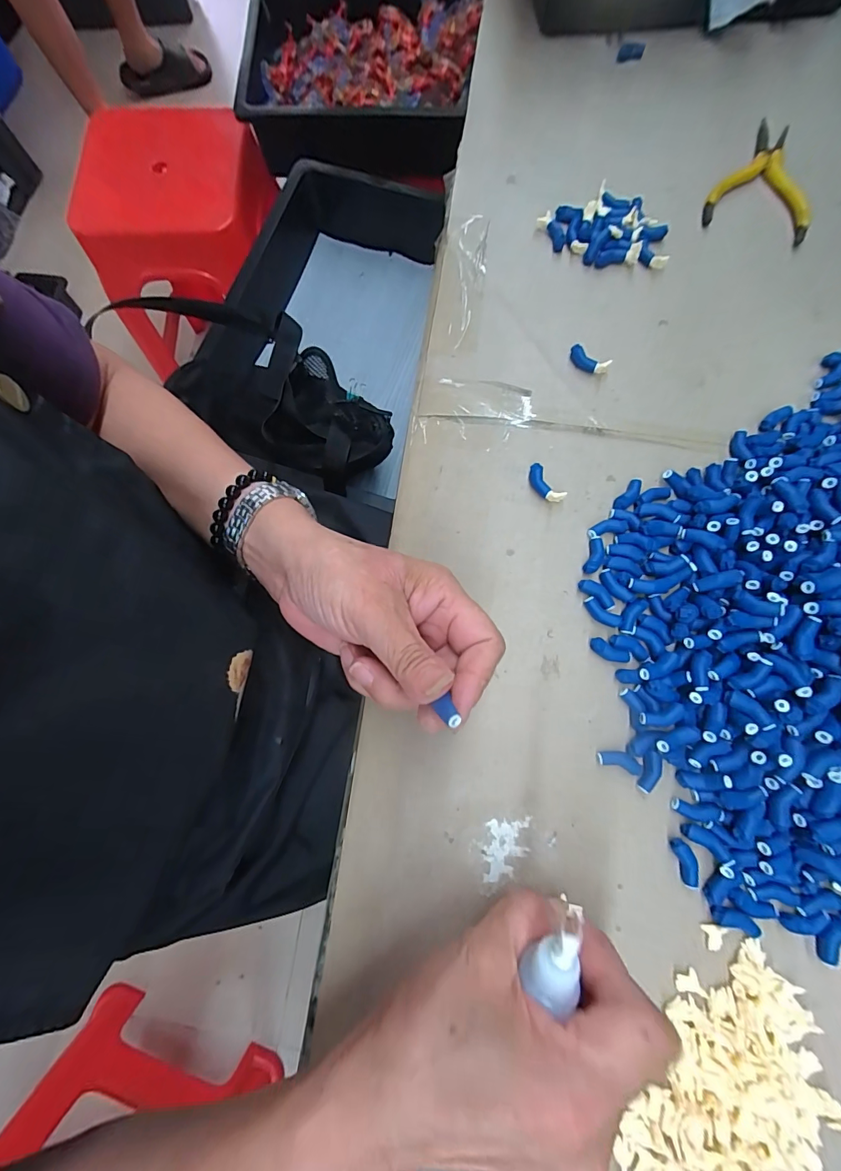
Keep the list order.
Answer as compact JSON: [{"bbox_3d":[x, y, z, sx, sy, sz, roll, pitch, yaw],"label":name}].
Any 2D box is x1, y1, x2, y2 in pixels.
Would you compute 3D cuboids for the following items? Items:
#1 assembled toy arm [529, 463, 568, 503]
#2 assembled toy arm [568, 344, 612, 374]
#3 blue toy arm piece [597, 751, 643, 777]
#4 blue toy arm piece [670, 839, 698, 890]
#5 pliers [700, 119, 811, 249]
[{"bbox_3d":[0.080,-0.065,0.271,0.012,0.009,0.029,-33,79,-6],"label":"assembled toy arm"},{"bbox_3d":[0.117,-0.157,0.291,0.029,0.009,0.010,32,80,7],"label":"assembled toy arm"},{"bbox_3d":[0.113,0.100,0.237,0.024,0.005,0.010,15,78,4],"label":"blue toy arm piece"},{"bbox_3d":[0.143,0.150,0.224,0.009,0.007,0.025,-15,78,-2],"label":"blue toy arm piece"},{"bbox_3d":[0.277,-0.333,0.335,0.079,0.013,0.122,18,78,5],"label":"pliers"}]

